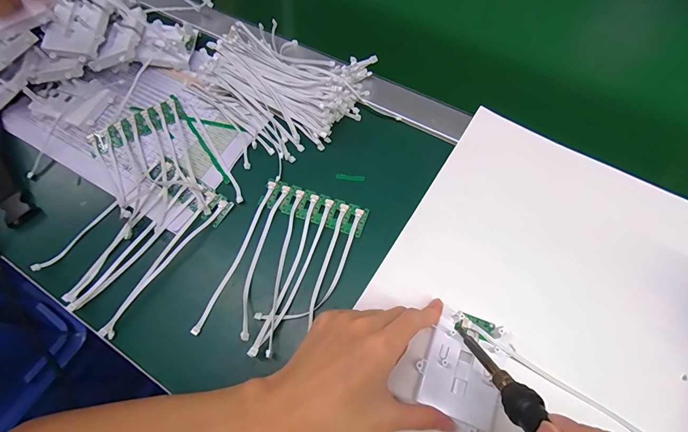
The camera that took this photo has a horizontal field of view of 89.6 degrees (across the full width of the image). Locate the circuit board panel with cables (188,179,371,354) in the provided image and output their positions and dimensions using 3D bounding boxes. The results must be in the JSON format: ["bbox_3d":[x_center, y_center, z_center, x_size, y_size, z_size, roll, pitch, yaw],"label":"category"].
[{"bbox_3d":[-0.055,0.047,0.327,0.109,0.016,0.157,18,69,11],"label":"circuit board panel with cables"}]

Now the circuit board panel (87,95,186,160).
[{"bbox_3d":[-0.244,-0.104,0.405,0.113,0.006,0.033,-30,85,-7],"label":"circuit board panel"}]

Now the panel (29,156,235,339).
[{"bbox_3d":[-0.210,0.018,0.349,0.108,0.016,0.163,34,73,16],"label":"panel"}]

